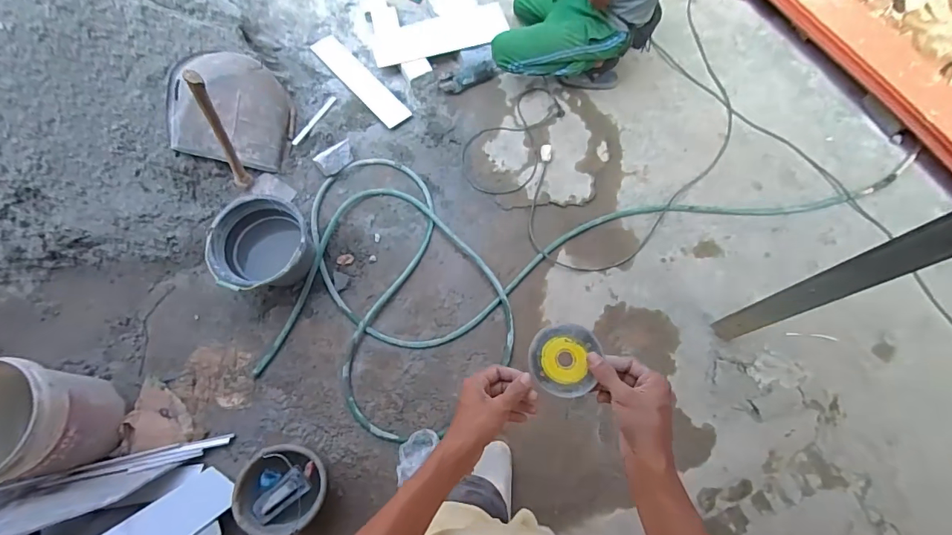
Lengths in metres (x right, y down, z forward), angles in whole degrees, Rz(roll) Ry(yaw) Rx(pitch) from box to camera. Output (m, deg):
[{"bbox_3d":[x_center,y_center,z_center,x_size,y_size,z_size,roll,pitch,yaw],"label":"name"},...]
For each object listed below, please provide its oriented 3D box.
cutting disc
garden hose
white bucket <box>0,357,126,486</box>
[{"bbox_3d":[0.110,0.117,0.556,0.085,0.006,0.089,-4,78,19],"label":"cutting disc"},{"bbox_3d":[0.271,-0.191,1.618,2.261,0.052,0.974,-22,72,-8],"label":"garden hose"},{"bbox_3d":[-1.229,0.414,1.198,0.292,0.320,0.280,0,74,0],"label":"white bucket"}]

